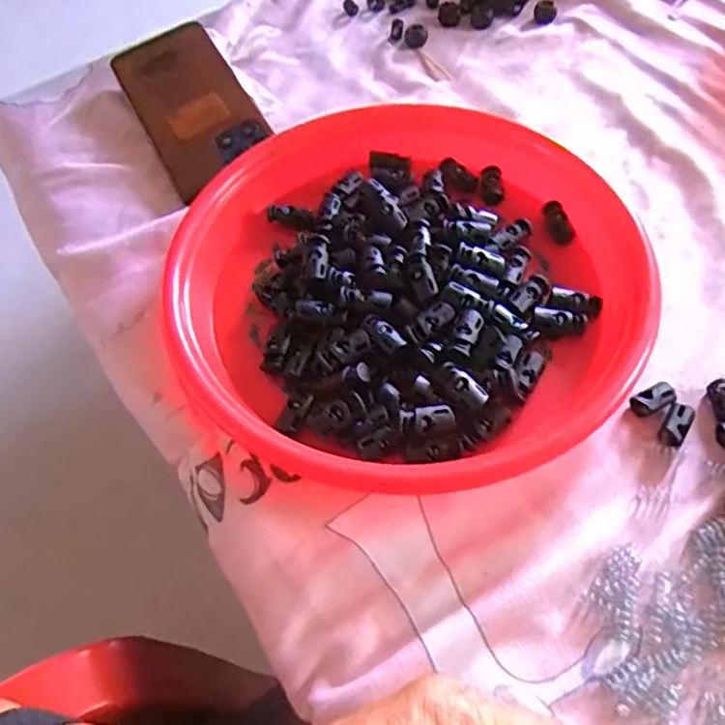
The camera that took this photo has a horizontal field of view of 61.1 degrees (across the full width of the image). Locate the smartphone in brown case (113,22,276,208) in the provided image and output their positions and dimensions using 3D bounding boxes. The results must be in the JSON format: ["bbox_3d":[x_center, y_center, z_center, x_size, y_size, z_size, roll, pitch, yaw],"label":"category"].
[{"bbox_3d":[-0.115,-0.175,0.422,0.074,0.015,0.157,-29,67,-5],"label":"smartphone in brown case"}]

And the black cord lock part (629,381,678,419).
[{"bbox_3d":[0.142,0.018,0.300,0.019,0.010,0.013,-21,58,-10],"label":"black cord lock part"}]

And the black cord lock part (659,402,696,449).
[{"bbox_3d":[0.149,0.030,0.291,0.011,0.011,0.019,26,62,19],"label":"black cord lock part"}]

